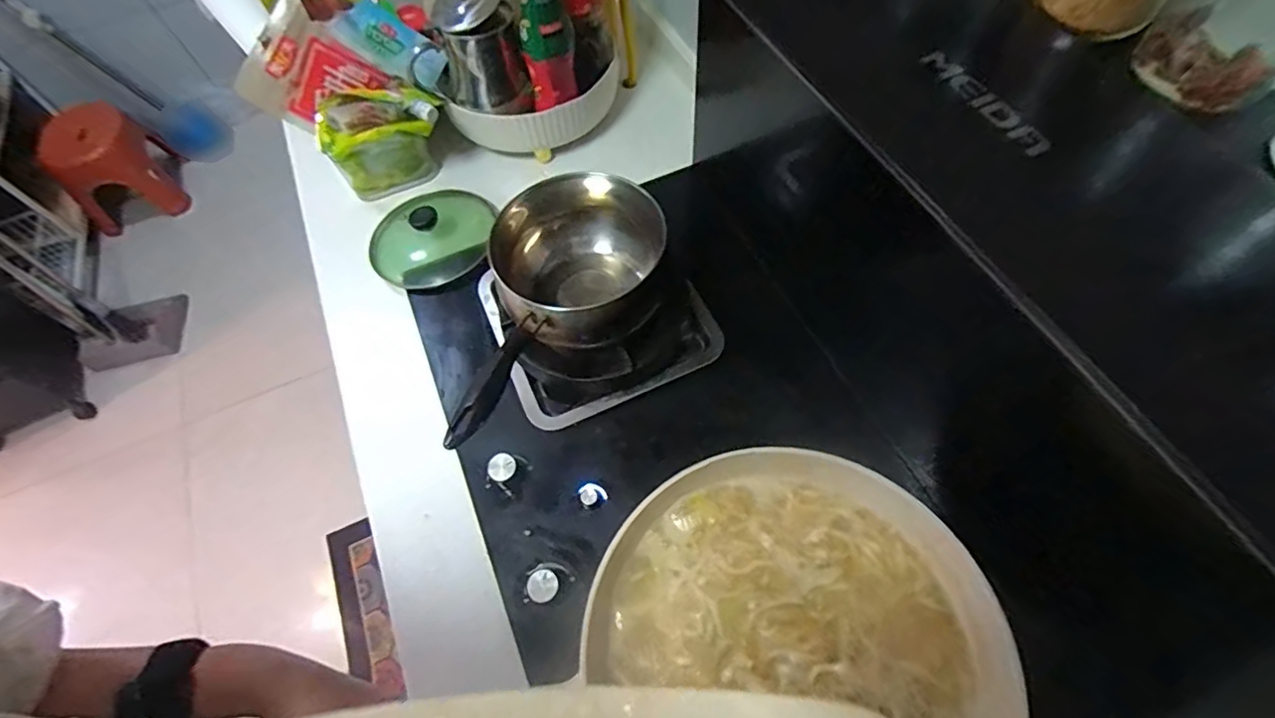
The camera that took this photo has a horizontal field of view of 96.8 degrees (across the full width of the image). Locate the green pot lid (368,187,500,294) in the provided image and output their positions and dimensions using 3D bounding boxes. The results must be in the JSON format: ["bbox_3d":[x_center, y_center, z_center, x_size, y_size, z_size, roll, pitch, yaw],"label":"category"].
[{"bbox_3d":[-0.286,-0.173,0.783,0.160,0.068,0.170,-2,62,3],"label":"green pot lid"}]

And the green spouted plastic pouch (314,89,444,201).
[{"bbox_3d":[-0.360,-0.311,0.807,0.172,0.147,0.073,-12,62,-2],"label":"green spouted plastic pouch"}]

